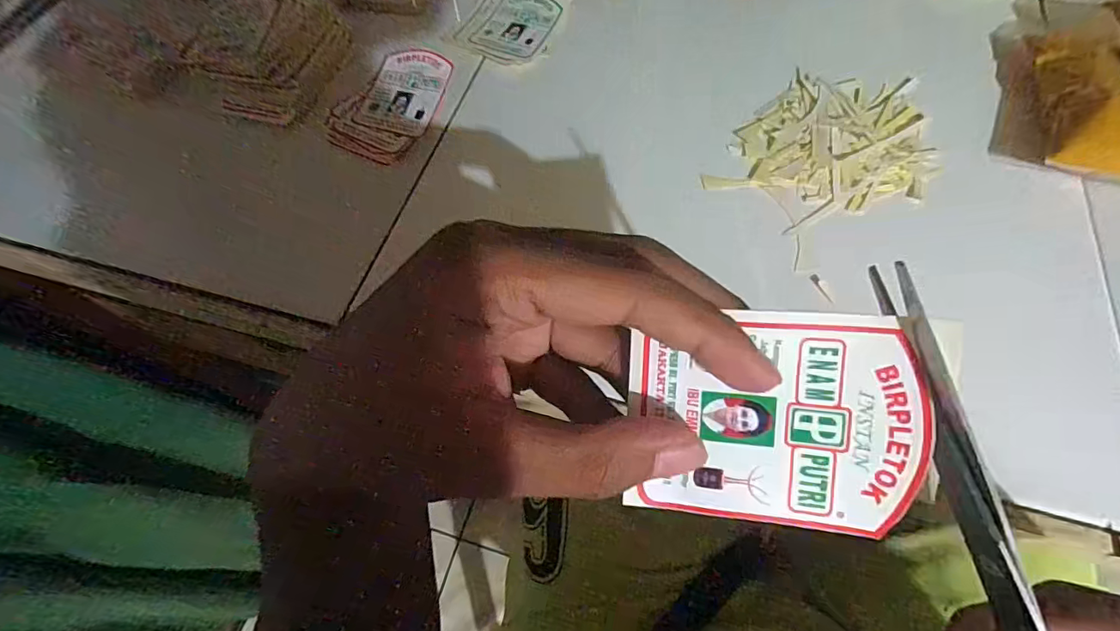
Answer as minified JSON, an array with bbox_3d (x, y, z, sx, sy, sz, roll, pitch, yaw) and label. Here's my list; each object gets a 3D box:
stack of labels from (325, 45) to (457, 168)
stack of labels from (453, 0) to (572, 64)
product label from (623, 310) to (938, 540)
[{"bbox_3d":[-0.114,-0.145,0.340,0.063,0.010,0.093,22,66,14],"label":"stack of labels"},{"bbox_3d":[-0.036,-0.226,0.390,0.076,0.009,0.086,16,64,11],"label":"stack of labels"},{"bbox_3d":[0.057,0.029,0.137,0.074,0.004,0.058,3,96,17],"label":"product label"}]

